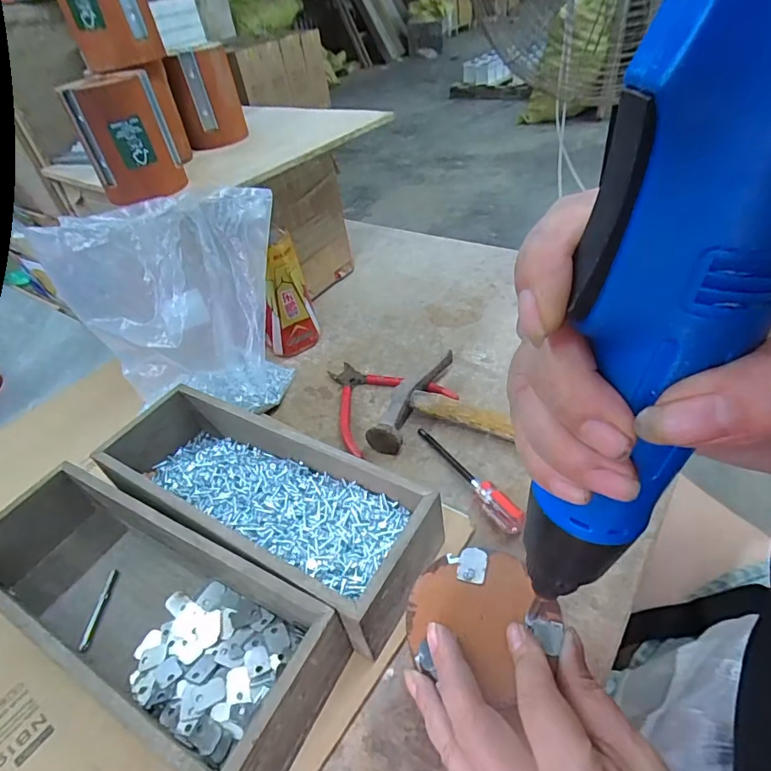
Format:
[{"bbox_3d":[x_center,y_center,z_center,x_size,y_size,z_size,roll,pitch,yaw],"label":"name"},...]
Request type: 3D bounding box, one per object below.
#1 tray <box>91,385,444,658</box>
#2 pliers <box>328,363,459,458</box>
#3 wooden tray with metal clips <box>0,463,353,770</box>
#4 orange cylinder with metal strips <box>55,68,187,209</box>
[{"bbox_3d":[-0.102,0.092,0.390,0.285,0.077,0.101,18,48,26],"label":"tray"},{"bbox_3d":[-0.010,0.006,0.520,0.122,0.017,0.128,-26,45,-19],"label":"pliers"},{"bbox_3d":[-0.175,0.148,0.338,0.295,0.072,0.097,18,48,25],"label":"wooden tray with metal clips"},{"bbox_3d":[-0.245,-0.235,0.464,0.078,0.096,0.068,-22,44,-16],"label":"orange cylinder with metal strips"}]

